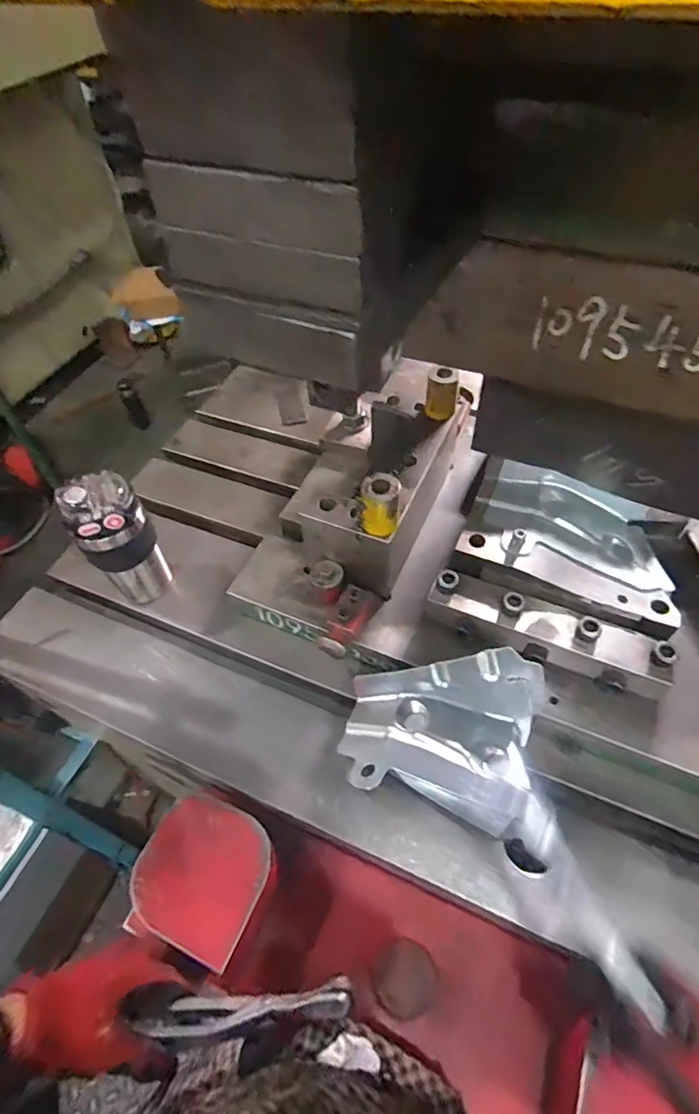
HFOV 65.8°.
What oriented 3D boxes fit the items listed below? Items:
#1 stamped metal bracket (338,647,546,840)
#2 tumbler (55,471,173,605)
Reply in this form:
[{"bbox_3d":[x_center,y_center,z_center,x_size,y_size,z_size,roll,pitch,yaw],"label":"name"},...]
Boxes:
[{"bbox_3d":[0.090,0.172,0.549,0.187,0.093,0.145,13,54,12],"label":"stamped metal bracket"},{"bbox_3d":[-0.278,-0.014,0.663,0.082,0.188,0.069,-28,56,-18],"label":"tumbler"}]

